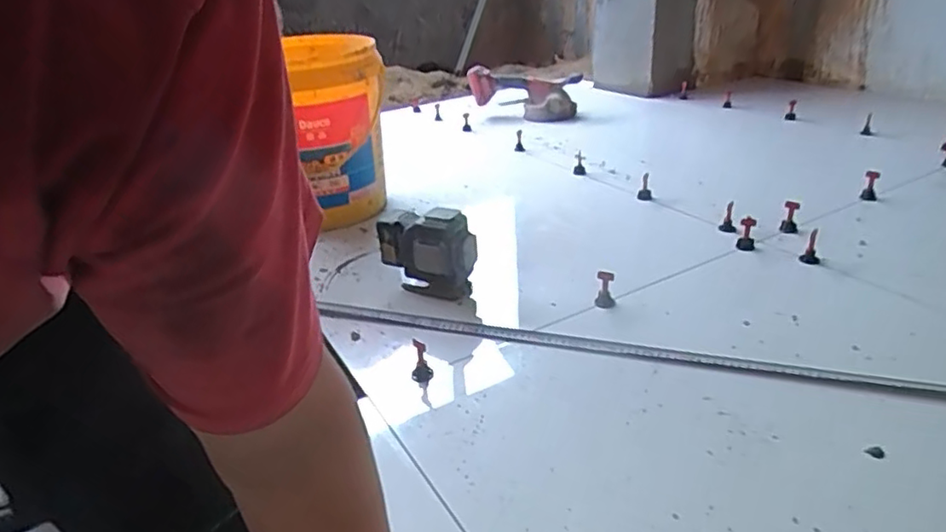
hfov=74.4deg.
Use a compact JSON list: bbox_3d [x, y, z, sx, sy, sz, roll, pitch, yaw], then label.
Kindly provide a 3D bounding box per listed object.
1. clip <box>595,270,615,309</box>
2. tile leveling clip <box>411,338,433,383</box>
[{"bbox_3d":[0.206,0.033,0.969,0.029,0.056,0.031,0,26,10],"label":"clip"},{"bbox_3d":[-0.072,0.123,0.828,0.027,0.053,0.033,-9,26,-8],"label":"tile leveling clip"}]

